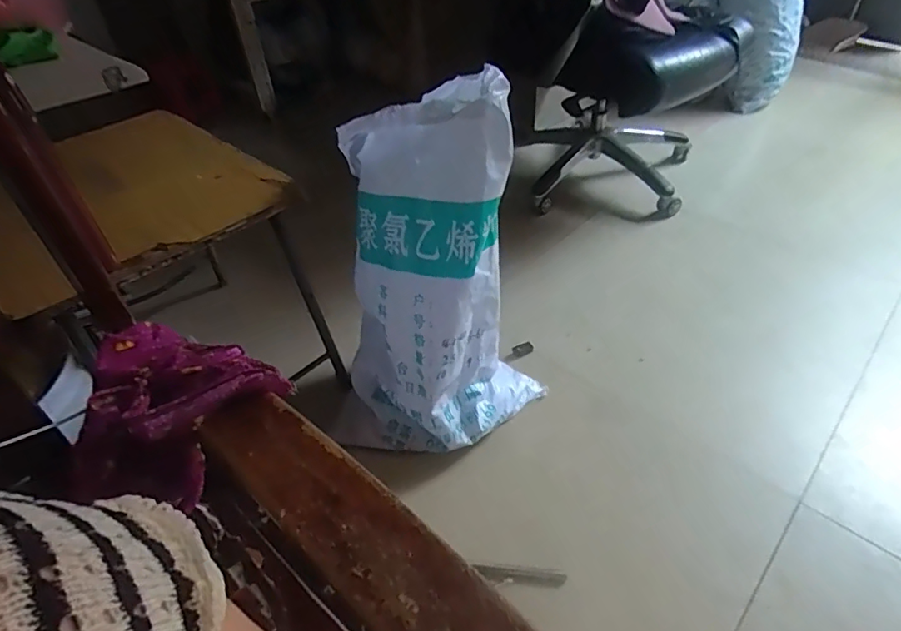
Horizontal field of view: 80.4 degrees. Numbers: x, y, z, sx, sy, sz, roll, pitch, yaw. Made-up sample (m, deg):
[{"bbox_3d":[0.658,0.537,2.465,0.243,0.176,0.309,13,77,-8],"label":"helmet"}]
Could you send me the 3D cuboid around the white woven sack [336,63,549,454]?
[{"bbox_3d":[-0.050,-0.041,0.956,0.313,0.643,0.308,32,54,32],"label":"white woven sack"}]

